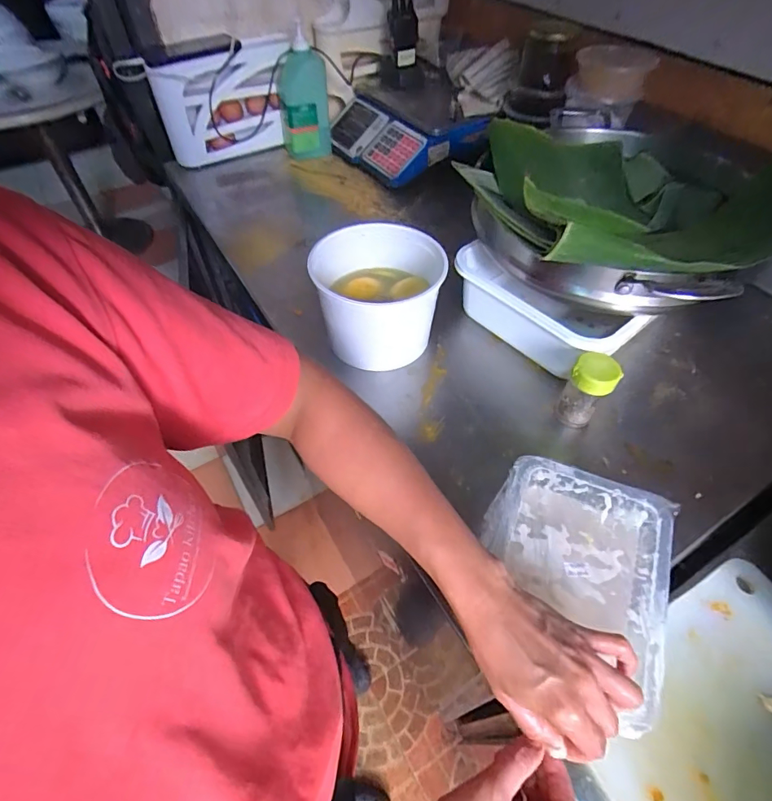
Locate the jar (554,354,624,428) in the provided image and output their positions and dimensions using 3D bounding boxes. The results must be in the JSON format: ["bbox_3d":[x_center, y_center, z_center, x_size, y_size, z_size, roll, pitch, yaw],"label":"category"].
[{"bbox_3d":[0.226,-0.011,0.507,0.045,0.085,0.051,25,58,19],"label":"jar"}]

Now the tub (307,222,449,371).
[{"bbox_3d":[-0.011,-0.132,0.571,0.149,0.107,0.153,-1,53,1],"label":"tub"}]

